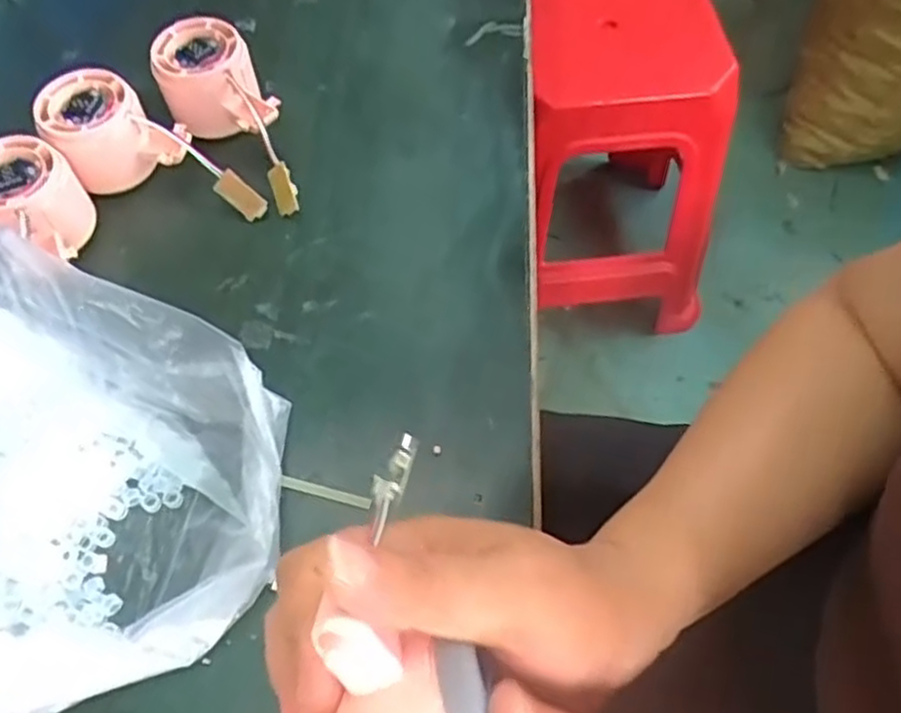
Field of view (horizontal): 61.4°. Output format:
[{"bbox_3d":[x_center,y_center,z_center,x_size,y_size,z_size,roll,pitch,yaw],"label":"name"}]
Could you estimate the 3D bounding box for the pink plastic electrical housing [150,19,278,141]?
[{"bbox_3d":[-0.149,-0.168,0.482,0.057,0.055,0.080,-27,63,-14],"label":"pink plastic electrical housing"}]

